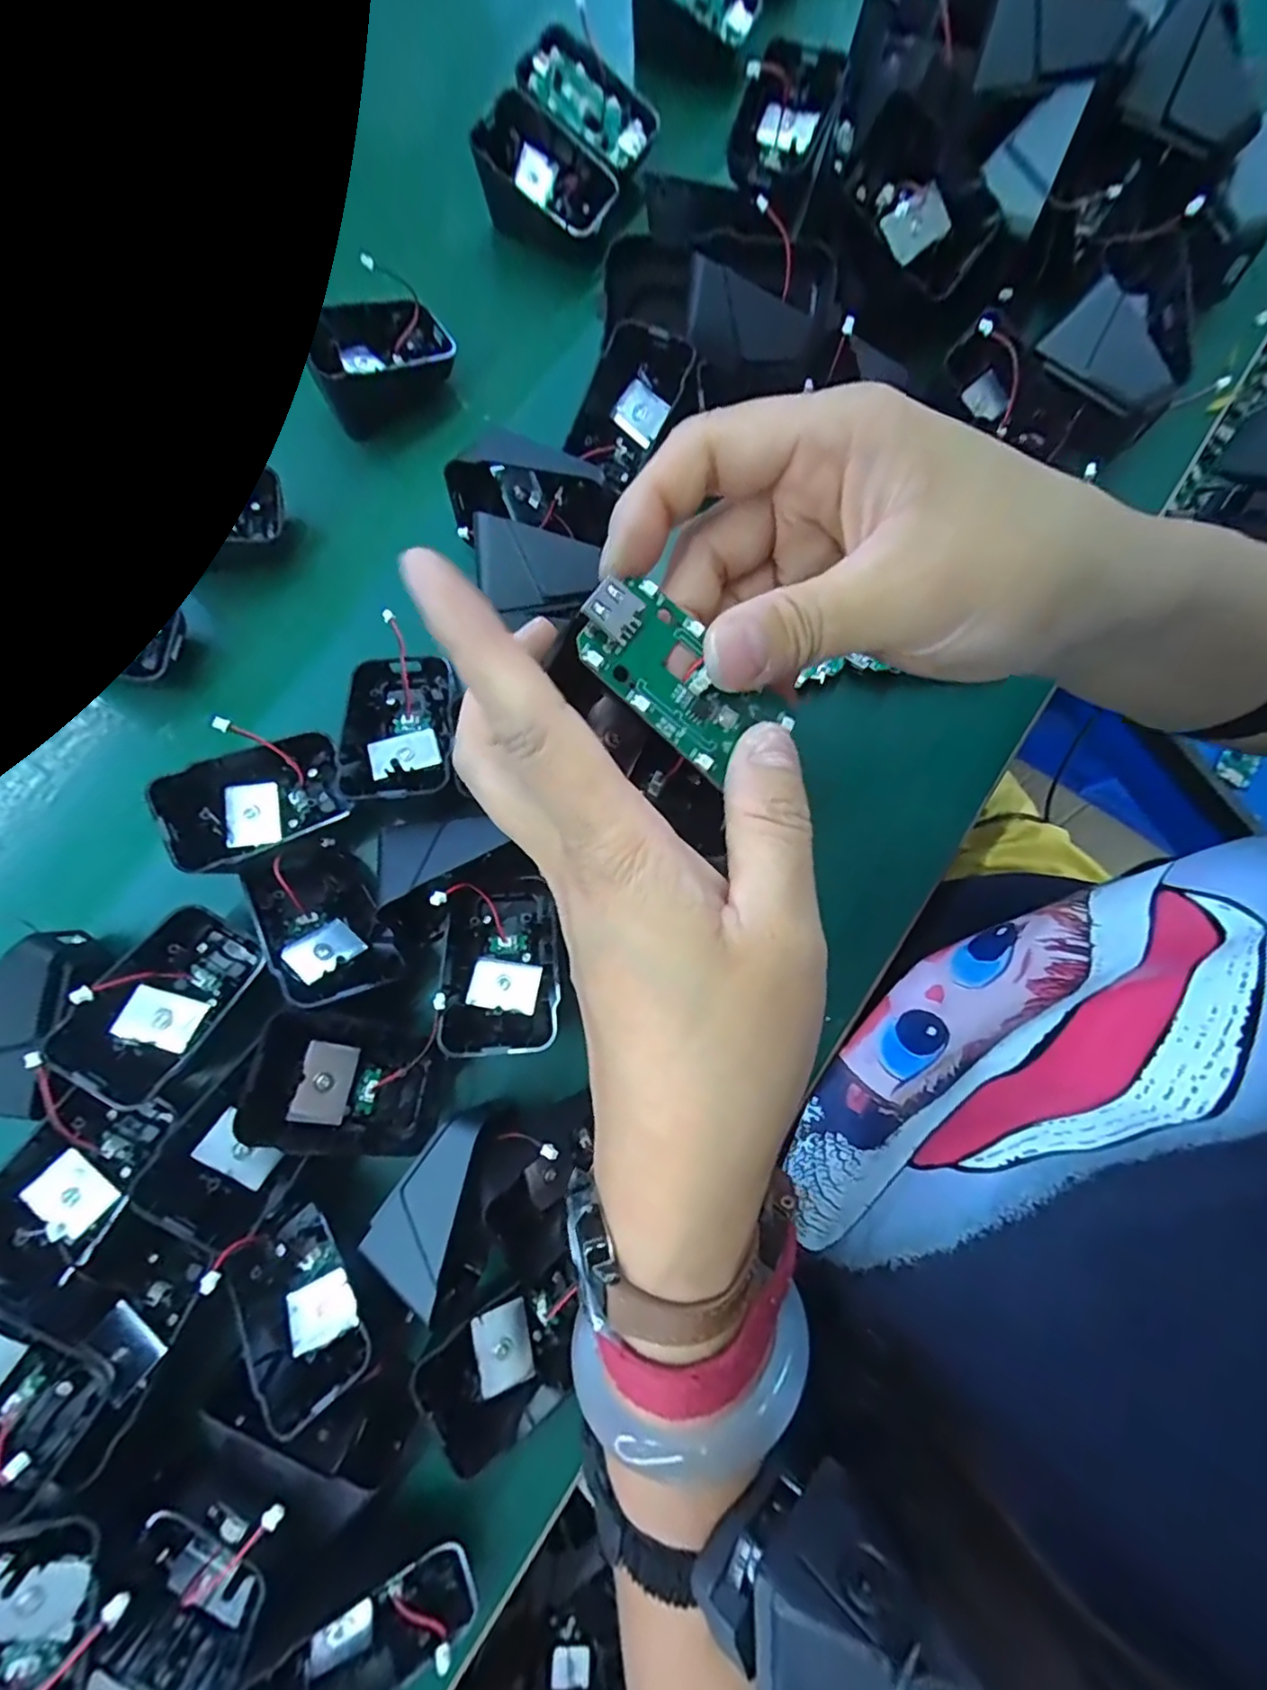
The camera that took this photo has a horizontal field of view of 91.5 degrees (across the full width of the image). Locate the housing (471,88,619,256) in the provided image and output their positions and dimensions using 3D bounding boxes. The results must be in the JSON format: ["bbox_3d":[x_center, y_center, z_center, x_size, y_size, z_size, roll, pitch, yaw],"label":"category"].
[{"bbox_3d":[-0.041,-0.345,0.318,0.067,0.042,0.051,29,80,6],"label":"housing"}]

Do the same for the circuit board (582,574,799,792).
[{"bbox_3d":[0.012,-0.043,0.157,0.056,0.005,0.029,40,73,-13],"label":"circuit board"}]

